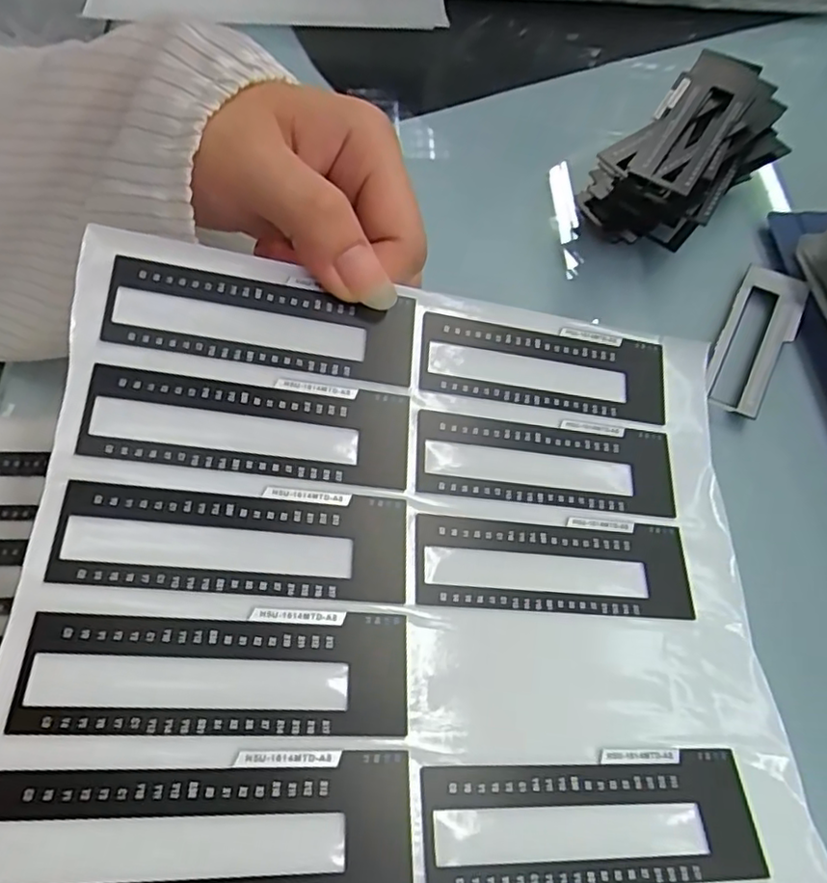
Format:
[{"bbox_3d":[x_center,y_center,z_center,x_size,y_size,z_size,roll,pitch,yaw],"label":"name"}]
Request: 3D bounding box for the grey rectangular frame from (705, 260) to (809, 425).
[{"bbox_3d":[0.152,-0.047,0.284,0.028,0.004,0.080,29,64,11],"label":"grey rectangular frame"}]

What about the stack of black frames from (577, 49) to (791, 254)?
[{"bbox_3d":[0.125,-0.129,0.298,0.104,0.051,0.057,-40,71,-22],"label":"stack of black frames"}]

